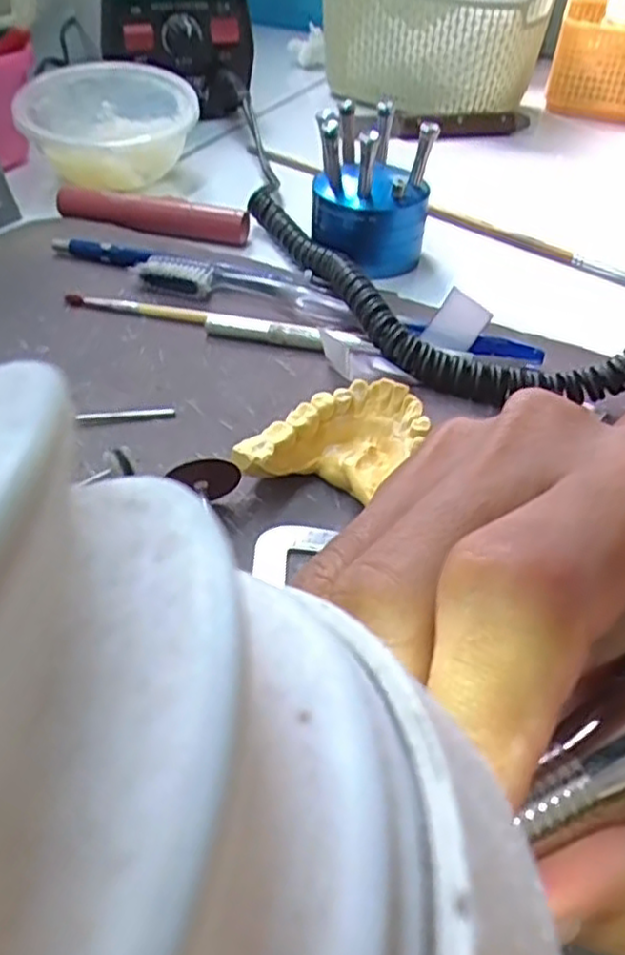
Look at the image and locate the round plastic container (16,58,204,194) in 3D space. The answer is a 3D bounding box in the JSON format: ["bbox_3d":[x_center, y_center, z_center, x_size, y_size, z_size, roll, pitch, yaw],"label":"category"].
[{"bbox_3d":[-0.119,-0.206,0.431,0.098,0.049,0.098,-10,45,-11],"label":"round plastic container"}]

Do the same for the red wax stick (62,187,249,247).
[{"bbox_3d":[-0.088,-0.143,0.390,0.107,0.013,0.016,8,44,8],"label":"red wax stick"}]

